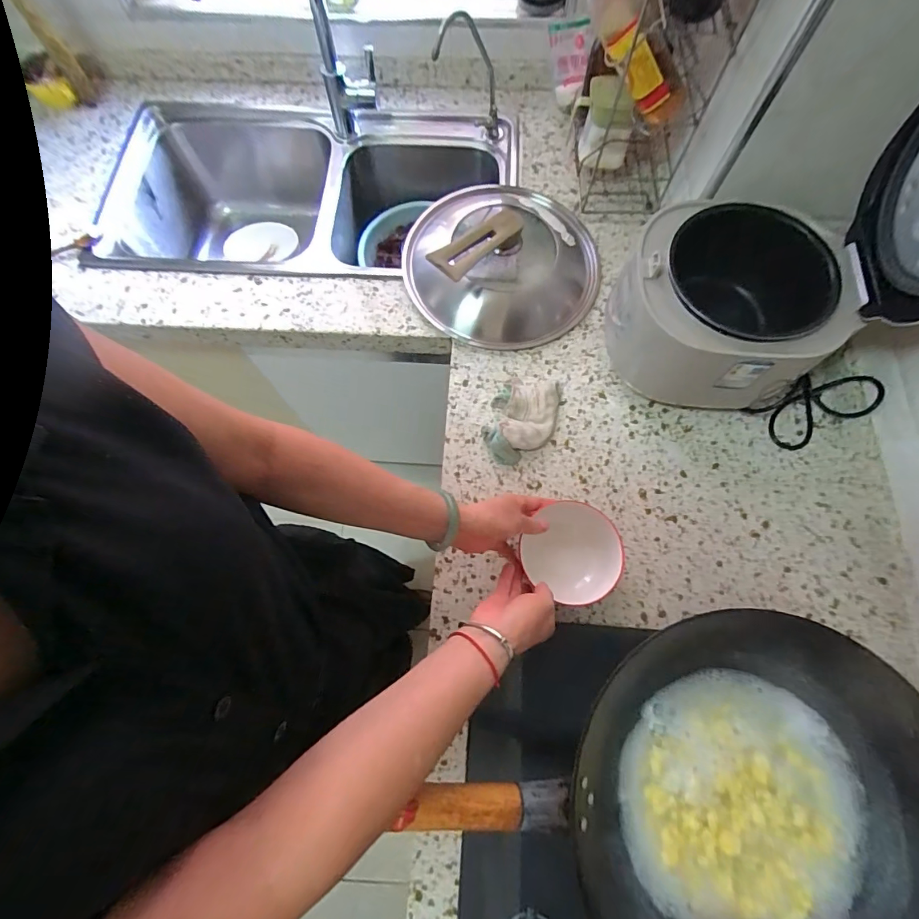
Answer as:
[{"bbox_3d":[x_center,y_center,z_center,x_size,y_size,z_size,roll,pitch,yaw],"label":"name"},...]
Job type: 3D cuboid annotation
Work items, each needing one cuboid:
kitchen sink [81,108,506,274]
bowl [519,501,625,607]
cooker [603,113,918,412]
[{"bbox_3d":[-0.268,-0.466,0.920,0.738,0.221,0.395,2,71,1],"label":"kitchen sink"},{"bbox_3d":[0.142,0.120,0.568,0.110,0.059,0.113,0,71,0],"label":"bowl"},{"bbox_3d":[0.361,-0.241,0.519,0.279,0.409,0.234,1,71,1],"label":"cooker"}]

